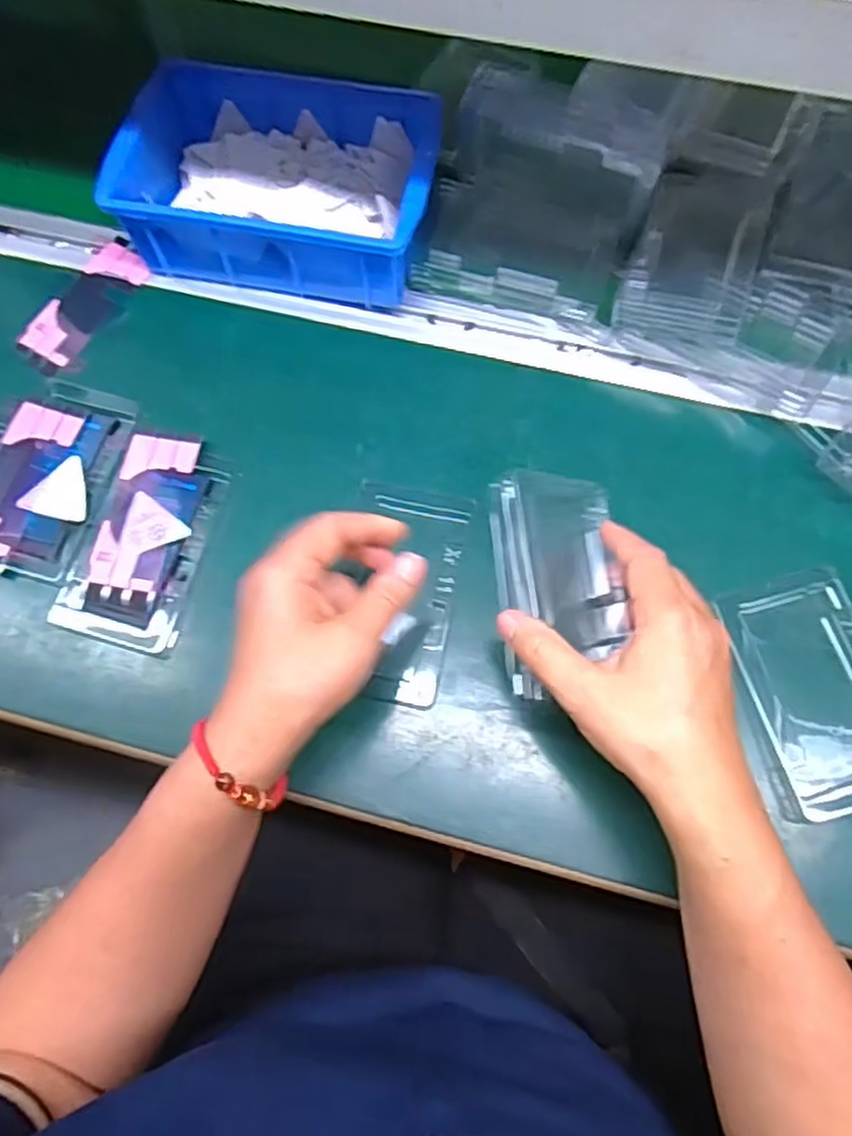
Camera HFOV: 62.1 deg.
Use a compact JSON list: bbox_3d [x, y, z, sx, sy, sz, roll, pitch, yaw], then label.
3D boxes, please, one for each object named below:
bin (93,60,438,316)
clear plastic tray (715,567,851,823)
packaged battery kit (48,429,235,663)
[{"bbox_3d":[-0.096,-0.262,0.487,0.203,0.068,0.141,13,73,6],"label":"bin"},{"bbox_3d":[0.218,0.065,0.390,0.084,0.011,0.127,-16,72,-3],"label":"clear plastic tray"},{"bbox_3d":[-0.169,-0.019,0.430,0.072,0.011,0.130,13,73,6],"label":"packaged battery kit"}]

